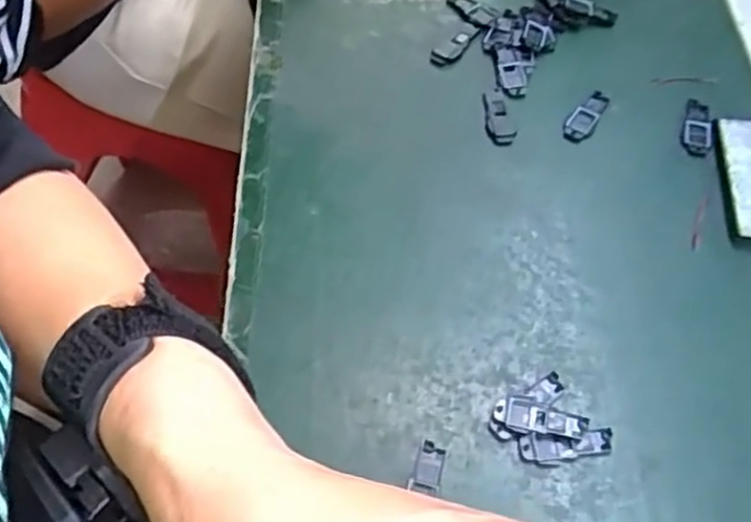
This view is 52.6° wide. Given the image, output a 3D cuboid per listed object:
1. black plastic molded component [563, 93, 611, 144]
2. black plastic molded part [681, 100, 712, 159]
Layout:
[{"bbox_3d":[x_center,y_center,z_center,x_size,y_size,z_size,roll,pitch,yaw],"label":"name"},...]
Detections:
[{"bbox_3d":[0.120,-0.082,0.431,0.015,0.004,0.040,29,61,20],"label":"black plastic molded component"},{"bbox_3d":[0.182,-0.075,0.427,0.015,0.004,0.043,15,58,12],"label":"black plastic molded part"}]

